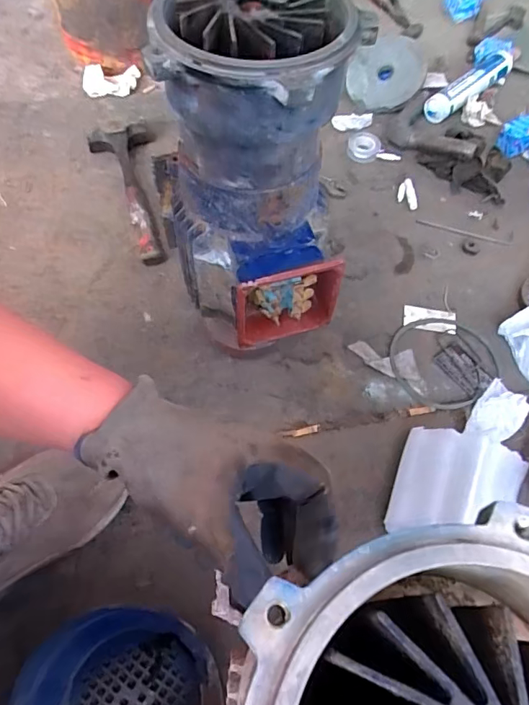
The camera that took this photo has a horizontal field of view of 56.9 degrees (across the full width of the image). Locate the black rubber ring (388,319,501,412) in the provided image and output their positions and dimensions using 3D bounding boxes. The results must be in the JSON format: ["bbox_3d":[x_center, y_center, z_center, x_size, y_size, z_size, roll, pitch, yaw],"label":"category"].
[{"bbox_3d":[0.262,0.008,0.723,0.157,0.011,0.150,1,61,-1],"label":"black rubber ring"}]

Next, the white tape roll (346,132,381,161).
[{"bbox_3d":[0.192,-0.398,0.942,0.061,0.020,0.062,1,61,-1],"label":"white tape roll"}]

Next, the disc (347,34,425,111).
[{"bbox_3d":[0.234,-0.552,0.963,0.155,0.026,0.144,-2,79,12],"label":"disc"}]

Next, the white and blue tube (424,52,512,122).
[{"bbox_3d":[0.410,-0.531,0.976,0.061,0.053,0.236,41,67,19],"label":"white and blue tube"}]

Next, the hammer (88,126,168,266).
[{"bbox_3d":[-0.224,-0.276,0.846,0.110,0.034,0.299,-15,62,-10],"label":"hammer"}]

